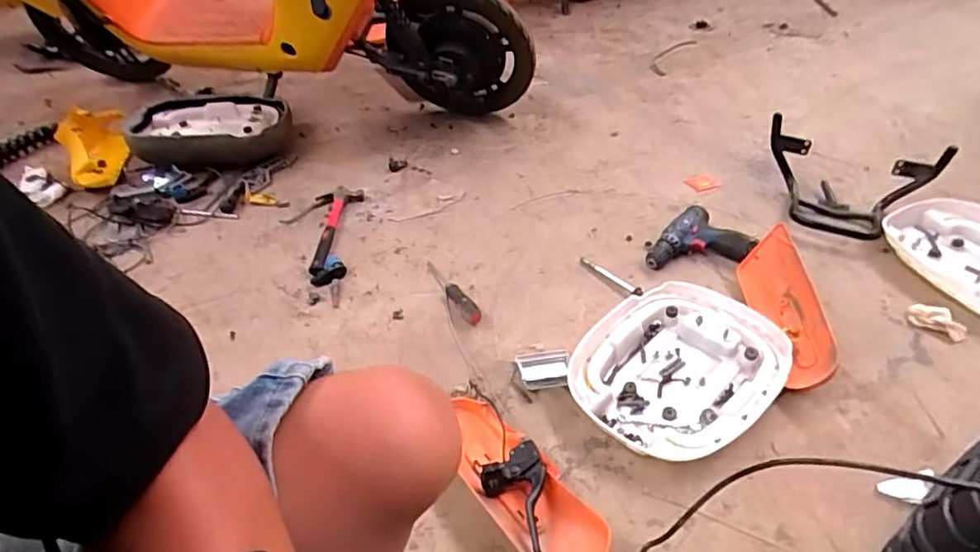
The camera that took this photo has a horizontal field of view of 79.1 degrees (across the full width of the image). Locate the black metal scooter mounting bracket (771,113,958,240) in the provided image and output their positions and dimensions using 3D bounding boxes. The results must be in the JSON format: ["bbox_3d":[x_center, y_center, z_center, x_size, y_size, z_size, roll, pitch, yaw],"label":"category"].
[{"bbox_3d":[0.734,-0.200,1.253,0.331,0.151,0.219,26,48,27],"label":"black metal scooter mounting bracket"}]

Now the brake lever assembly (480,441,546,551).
[{"bbox_3d":[0.029,0.293,0.768,0.082,0.055,0.162,1,41,3],"label":"brake lever assembly"}]

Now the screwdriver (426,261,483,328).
[{"bbox_3d":[-0.069,0.026,1.080,0.030,0.023,0.177,-23,46,-23],"label":"screwdriver"}]

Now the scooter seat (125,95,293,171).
[{"bbox_3d":[-0.655,-0.330,1.405,0.376,0.100,0.233,-2,41,-1],"label":"scooter seat"}]

